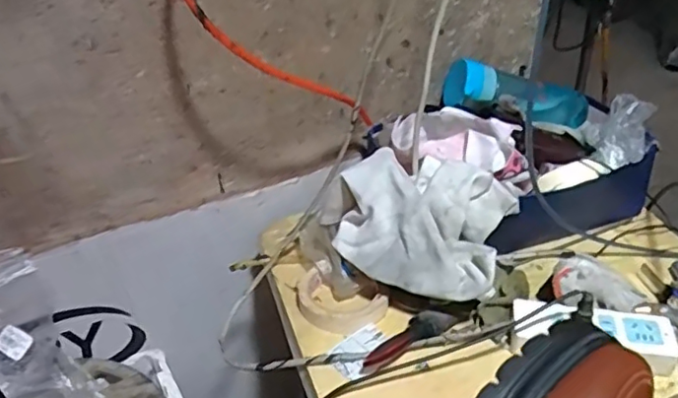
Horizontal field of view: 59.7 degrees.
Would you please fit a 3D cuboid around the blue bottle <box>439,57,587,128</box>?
[{"bbox_3d":[0.253,-0.136,0.822,0.206,0.064,0.077,10,31,-17],"label":"blue bottle"}]

